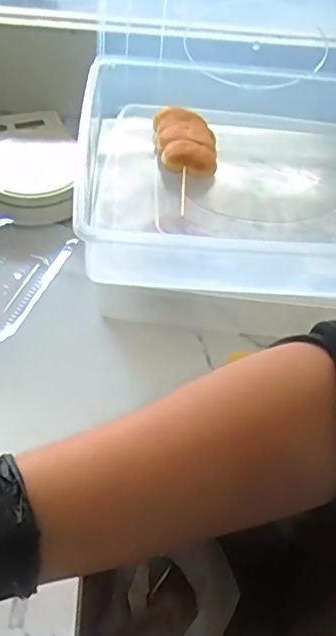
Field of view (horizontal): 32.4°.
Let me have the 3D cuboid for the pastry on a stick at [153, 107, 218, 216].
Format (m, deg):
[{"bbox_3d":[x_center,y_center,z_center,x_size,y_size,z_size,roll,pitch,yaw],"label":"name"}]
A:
[{"bbox_3d":[0.021,-0.171,0.593,0.059,0.029,0.140,-1,51,-7],"label":"pastry on a stick"}]

